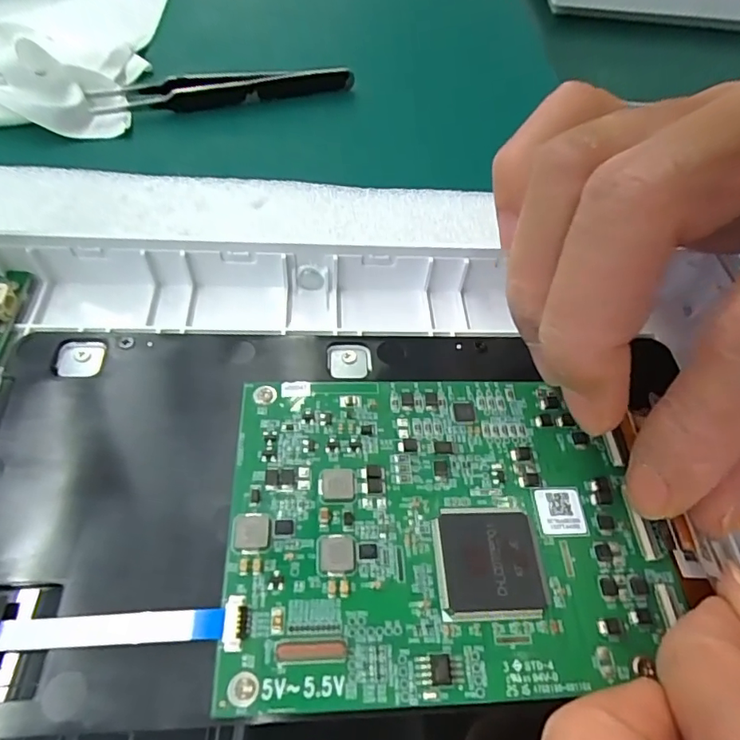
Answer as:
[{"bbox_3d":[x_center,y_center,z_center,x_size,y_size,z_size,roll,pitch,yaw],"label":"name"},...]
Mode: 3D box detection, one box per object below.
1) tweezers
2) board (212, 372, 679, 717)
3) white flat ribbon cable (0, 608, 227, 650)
[{"bbox_3d":[-0.063,-0.126,0.237,0.114,0.010,0.015,-10,56,-12],"label":"tweezers"},{"bbox_3d":[0.016,0.032,0.115,0.089,0.004,0.069,0,55,-5],"label":"board"},{"bbox_3d":[-0.049,0.049,0.100,0.043,0.004,0.006,-3,55,0],"label":"white flat ribbon cable"}]

